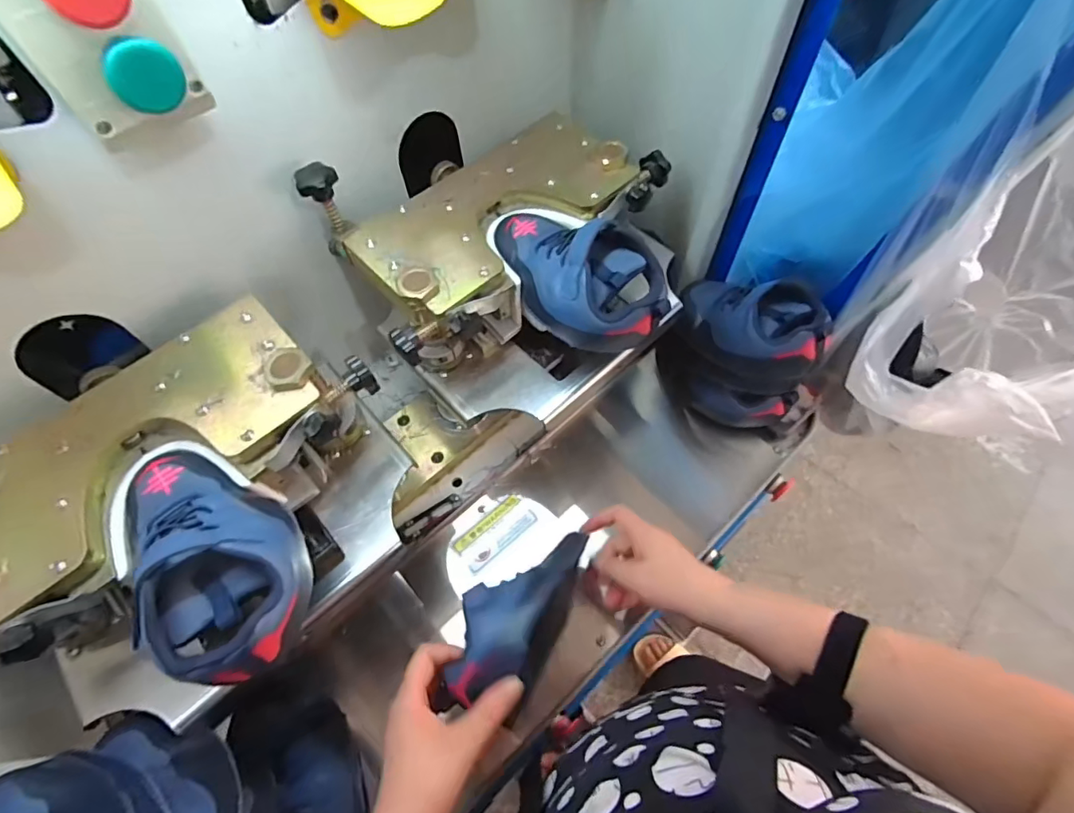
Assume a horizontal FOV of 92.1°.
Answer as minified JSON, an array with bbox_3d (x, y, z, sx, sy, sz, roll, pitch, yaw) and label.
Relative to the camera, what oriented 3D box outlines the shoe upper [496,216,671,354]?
[{"bbox_3d":[0.037,-0.124,0.483,0.190,0.084,0.100,34,68,18],"label":"shoe upper"}]

